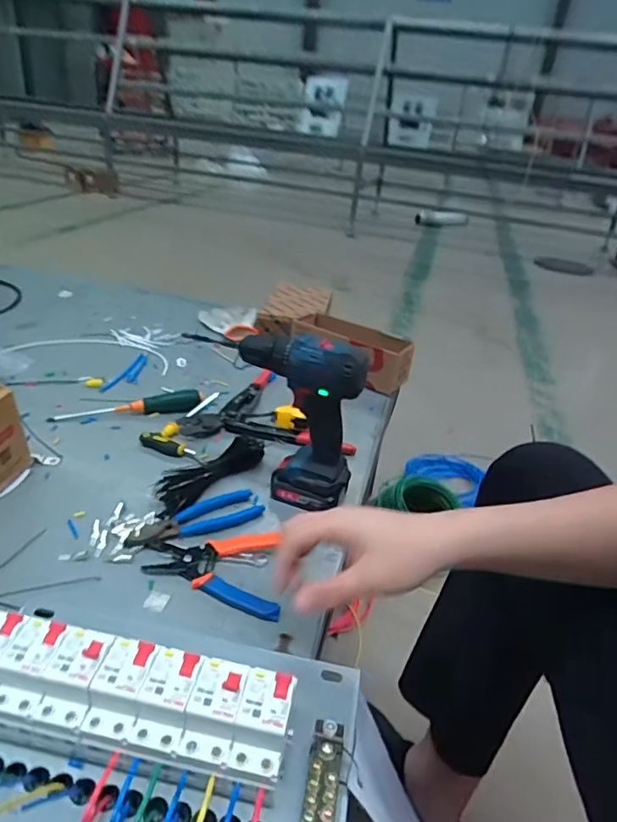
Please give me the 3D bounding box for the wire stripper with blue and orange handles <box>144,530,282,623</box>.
[{"bbox_3d":[-0.094,0.163,0.597,0.156,0.015,0.097,12,30,13],"label":"wire stripper with blue and orange handles"}]

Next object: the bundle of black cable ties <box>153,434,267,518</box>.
[{"bbox_3d":[-0.133,0.079,0.725,0.052,0.023,0.186,22,34,27],"label":"bundle of black cable ties"}]

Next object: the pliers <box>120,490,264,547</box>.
[{"bbox_3d":[-0.133,0.130,0.647,0.159,0.011,0.045,-14,34,-30],"label":"pliers"}]

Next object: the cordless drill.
[{"bbox_3d":[-0.011,0.008,0.677,0.149,0.208,0.069,24,34,30],"label":"cordless drill"}]

